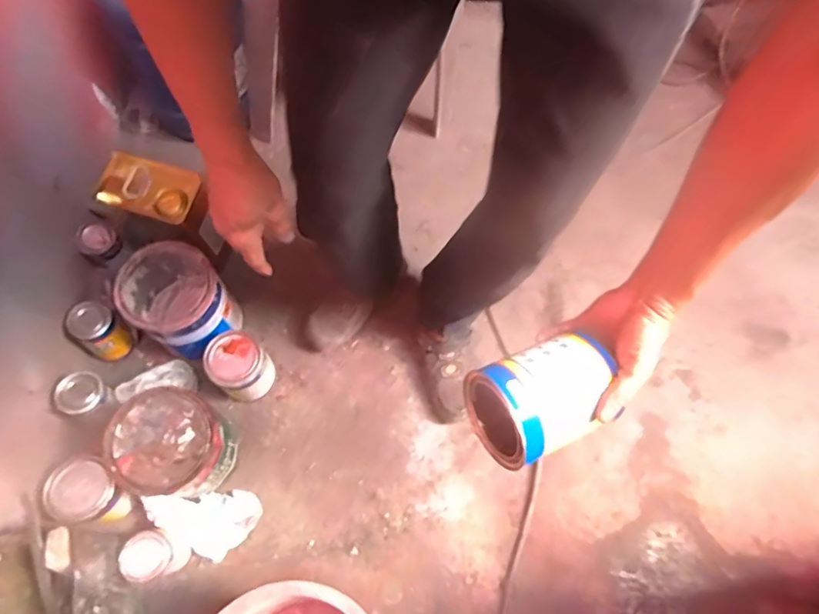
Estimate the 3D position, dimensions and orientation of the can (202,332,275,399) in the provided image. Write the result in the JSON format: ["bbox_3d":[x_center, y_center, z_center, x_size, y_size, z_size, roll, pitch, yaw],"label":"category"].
[{"bbox_3d":[-0.318,0.124,0.978,0.098,0.152,0.096,2,64,-3],"label":"can"}]

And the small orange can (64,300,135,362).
[{"bbox_3d":[-0.591,0.048,0.980,0.073,0.115,0.077,2,64,-3],"label":"small orange can"}]

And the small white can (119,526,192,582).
[{"bbox_3d":[-0.417,0.408,0.842,0.065,0.131,0.080,-1,64,-2],"label":"small white can"}]

